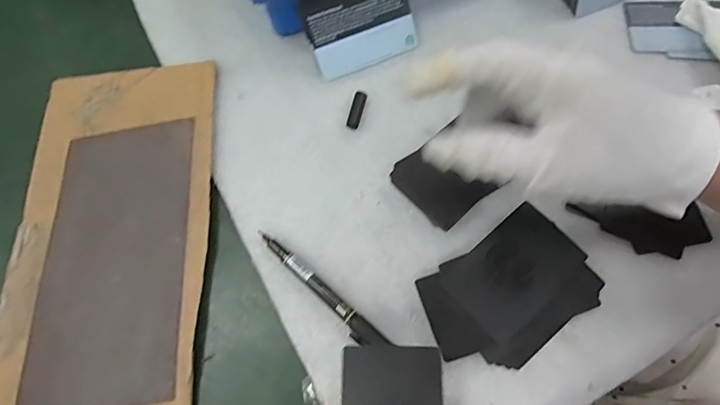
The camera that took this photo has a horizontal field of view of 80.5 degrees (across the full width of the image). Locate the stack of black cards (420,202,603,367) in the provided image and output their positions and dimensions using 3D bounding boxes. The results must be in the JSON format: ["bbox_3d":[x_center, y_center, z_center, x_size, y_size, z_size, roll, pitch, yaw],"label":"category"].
[{"bbox_3d":[0.095,0.057,0.274,0.110,0.013,0.073,-33,70,-11],"label":"stack of black cards"}]

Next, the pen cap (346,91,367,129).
[{"bbox_3d":[-0.002,-0.072,0.330,0.010,0.008,0.029,15,69,8],"label":"pen cap"}]

